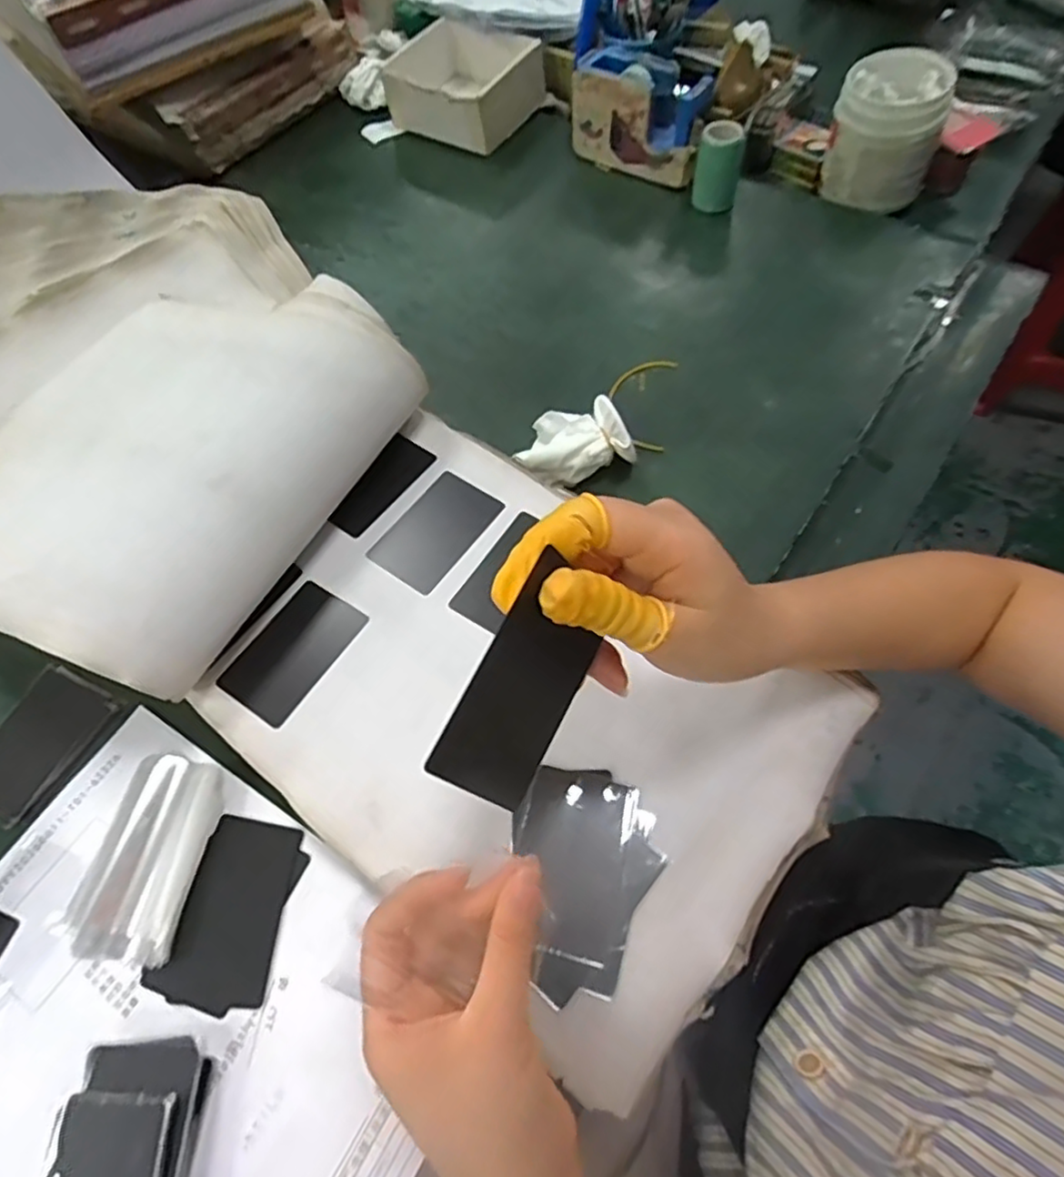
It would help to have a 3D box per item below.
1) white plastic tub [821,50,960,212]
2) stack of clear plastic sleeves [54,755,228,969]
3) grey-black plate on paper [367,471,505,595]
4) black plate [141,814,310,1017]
[{"bbox_3d":[0.324,-0.421,0.597,0.095,0.090,0.081,21,65,15],"label":"white plastic tub"},{"bbox_3d":[-0.226,0.153,0.384,0.070,0.005,0.109,5,62,7],"label":"stack of clear plastic sleeves"},{"bbox_3d":[-0.065,-0.040,0.443,0.054,0.004,0.085,32,68,18],"label":"grey-black plate on paper"},{"bbox_3d":[-0.167,0.180,0.369,0.061,0.004,0.094,9,63,9],"label":"black plate"}]

